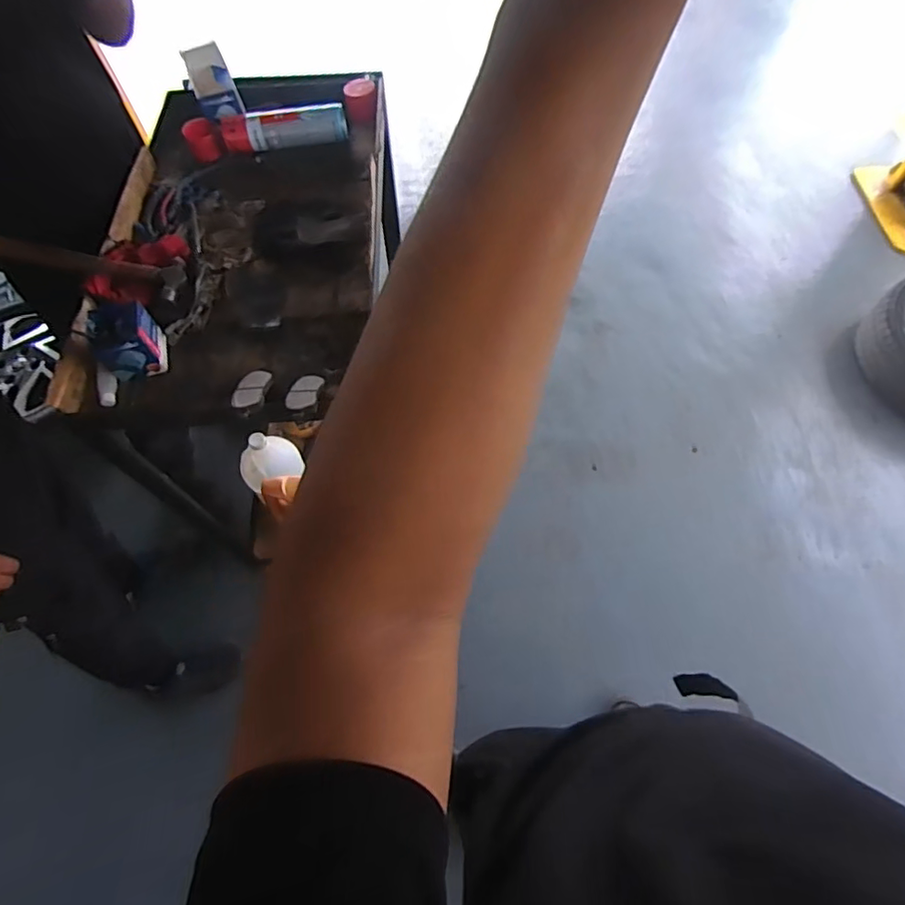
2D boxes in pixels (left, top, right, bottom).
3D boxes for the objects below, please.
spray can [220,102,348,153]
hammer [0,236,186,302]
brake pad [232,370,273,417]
[{"bbox_3d":[-0.321,-0.628,1.030,0.229,0.053,0.058,-8,63,-4],"label":"spray can"},{"bbox_3d":[-0.585,-0.297,0.815,0.306,0.027,0.073,7,62,-18],"label":"hammer"},{"bbox_3d":[-0.288,-0.086,0.770,0.049,0.021,0.116,-12,30,-5],"label":"brake pad"}]

